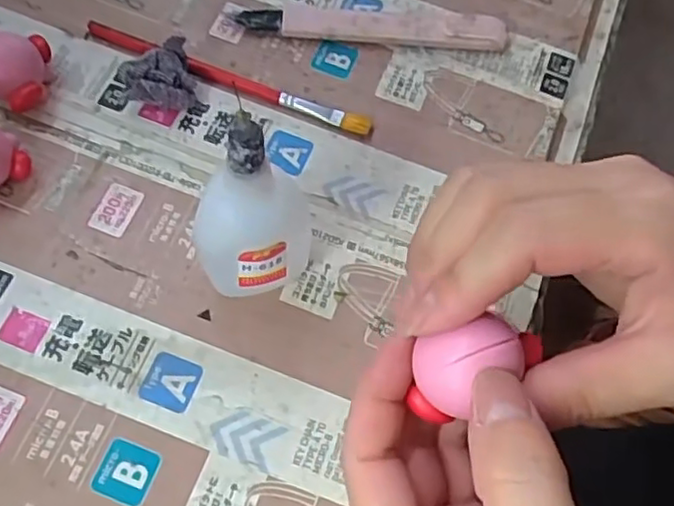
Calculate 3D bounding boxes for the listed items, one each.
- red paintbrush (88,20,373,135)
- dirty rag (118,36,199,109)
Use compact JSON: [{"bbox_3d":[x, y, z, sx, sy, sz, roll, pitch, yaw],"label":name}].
[{"bbox_3d":[-0.052,-0.085,0.320,0.145,0.006,0.010,21,66,6],"label":"red paintbrush"},{"bbox_3d":[-0.083,-0.081,0.306,0.034,0.024,0.025,-3,66,-5],"label":"dirty rag"}]

